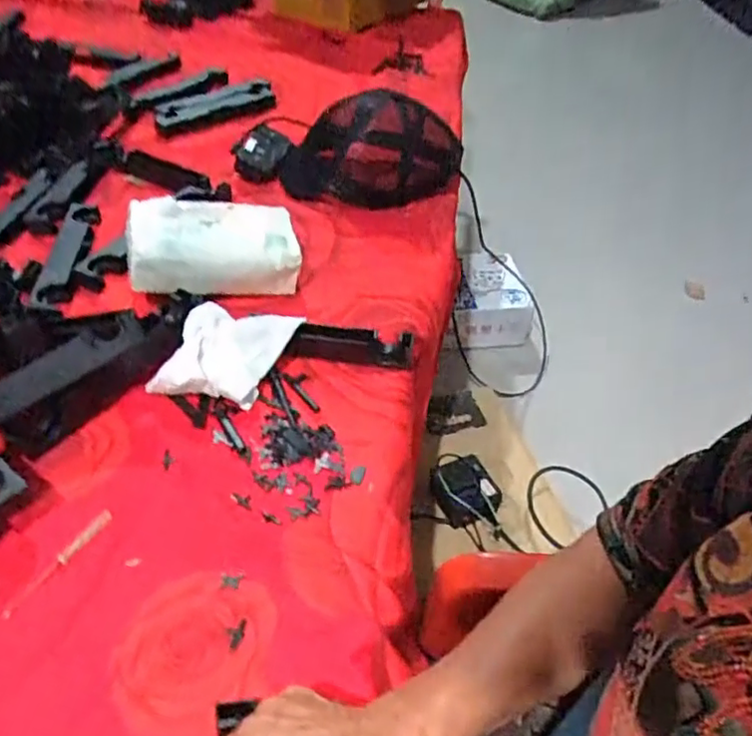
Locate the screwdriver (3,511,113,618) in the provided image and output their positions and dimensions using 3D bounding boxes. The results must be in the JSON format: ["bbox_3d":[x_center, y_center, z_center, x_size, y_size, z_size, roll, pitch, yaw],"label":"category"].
[{"bbox_3d":[-0.222,0.136,0.439,0.012,0.004,0.090,23,46,17],"label":"screwdriver"}]

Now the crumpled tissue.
[{"bbox_3d":[-0.134,-0.012,0.561,0.117,0.053,0.082,7,43,0],"label":"crumpled tissue"}]

